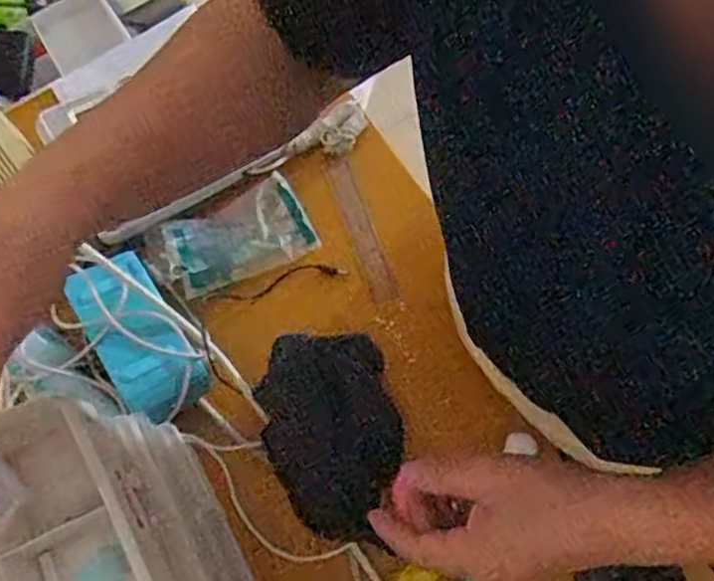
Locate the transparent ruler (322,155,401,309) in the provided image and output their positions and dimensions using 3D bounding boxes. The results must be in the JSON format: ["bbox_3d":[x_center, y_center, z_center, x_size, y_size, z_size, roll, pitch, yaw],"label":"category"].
[{"bbox_3d":[0.003,-0.058,0.650,0.024,0.006,0.146,-21,78,0],"label":"transparent ruler"}]

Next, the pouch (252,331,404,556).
[{"bbox_3d":[-0.019,0.118,0.572,0.109,0.029,0.166,-18,71,-2],"label":"pouch"}]

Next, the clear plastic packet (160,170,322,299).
[{"bbox_3d":[-0.108,-0.049,0.638,0.129,0.016,0.079,-29,86,-17],"label":"clear plastic packet"}]

